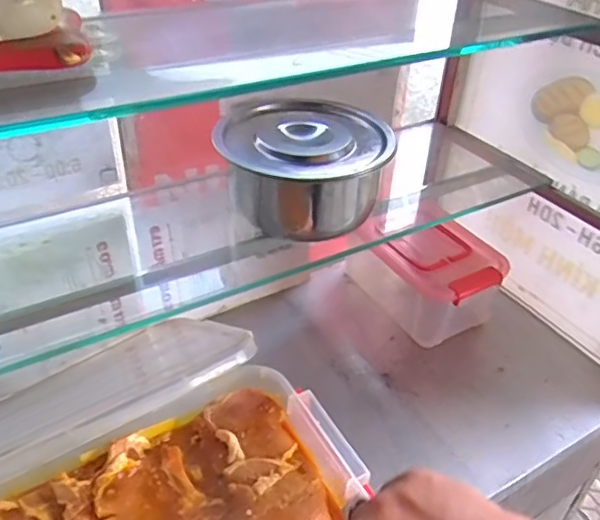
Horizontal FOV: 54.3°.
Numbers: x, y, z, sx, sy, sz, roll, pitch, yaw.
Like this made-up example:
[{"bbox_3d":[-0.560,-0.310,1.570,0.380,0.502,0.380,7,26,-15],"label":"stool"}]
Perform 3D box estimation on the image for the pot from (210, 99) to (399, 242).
[{"bbox_3d":[0.005,-0.113,0.747,0.211,0.118,0.179,14,39,13],"label":"pot"}]

